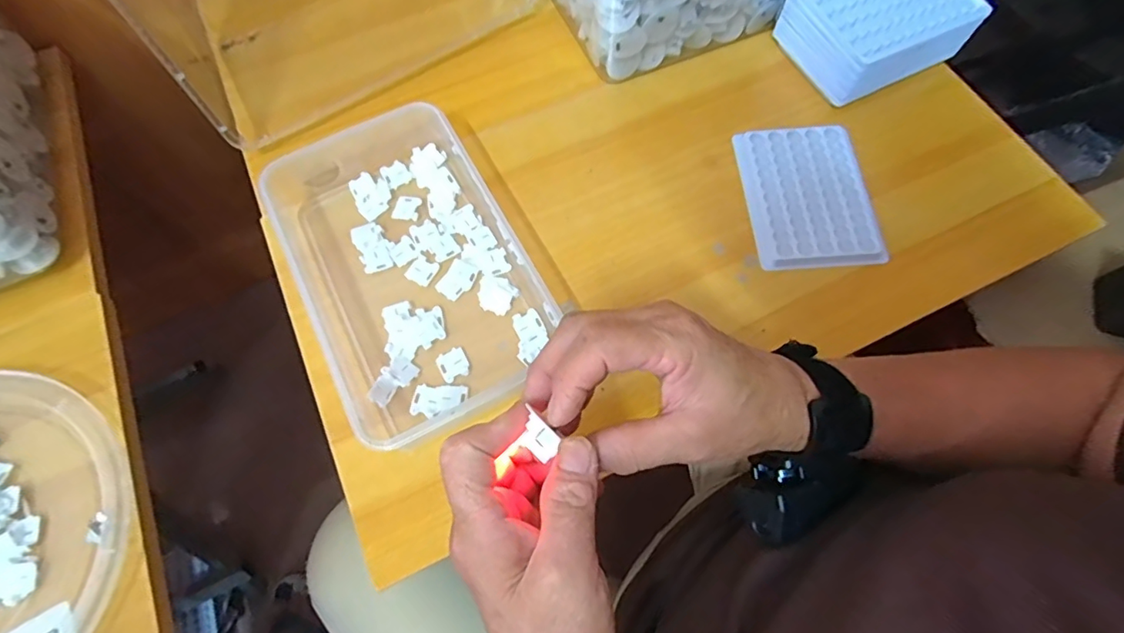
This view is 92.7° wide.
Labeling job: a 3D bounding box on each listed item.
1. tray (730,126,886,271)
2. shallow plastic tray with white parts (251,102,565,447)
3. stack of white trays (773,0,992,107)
[{"bbox_3d":[0.196,-0.096,0.430,0.093,0.016,0.126,-4,68,-1],"label":"tray"},{"bbox_3d":[-0.119,-0.037,0.389,0.163,0.046,0.256,-28,70,-10],"label":"shallow plastic tray with white parts"},{"bbox_3d":[0.270,-0.250,0.457,0.130,0.056,0.103,-25,70,-9],"label":"stack of white trays"}]

